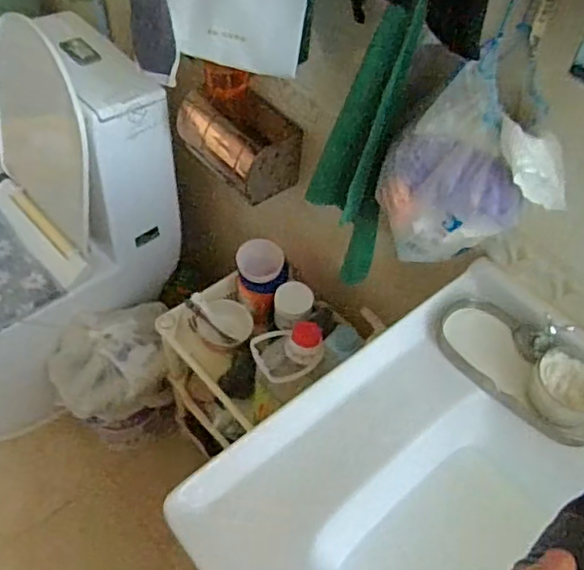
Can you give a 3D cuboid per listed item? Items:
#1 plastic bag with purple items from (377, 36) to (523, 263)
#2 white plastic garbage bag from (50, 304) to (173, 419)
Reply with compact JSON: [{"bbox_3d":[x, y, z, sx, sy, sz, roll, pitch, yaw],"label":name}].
[{"bbox_3d":[0.171,-0.119,0.616,0.146,0.233,0.064,24,53,14],"label":"plastic bag with purple items"},{"bbox_3d":[-0.391,0.197,1.252,0.250,0.251,0.181,-2,52,-7],"label":"white plastic garbage bag"}]

